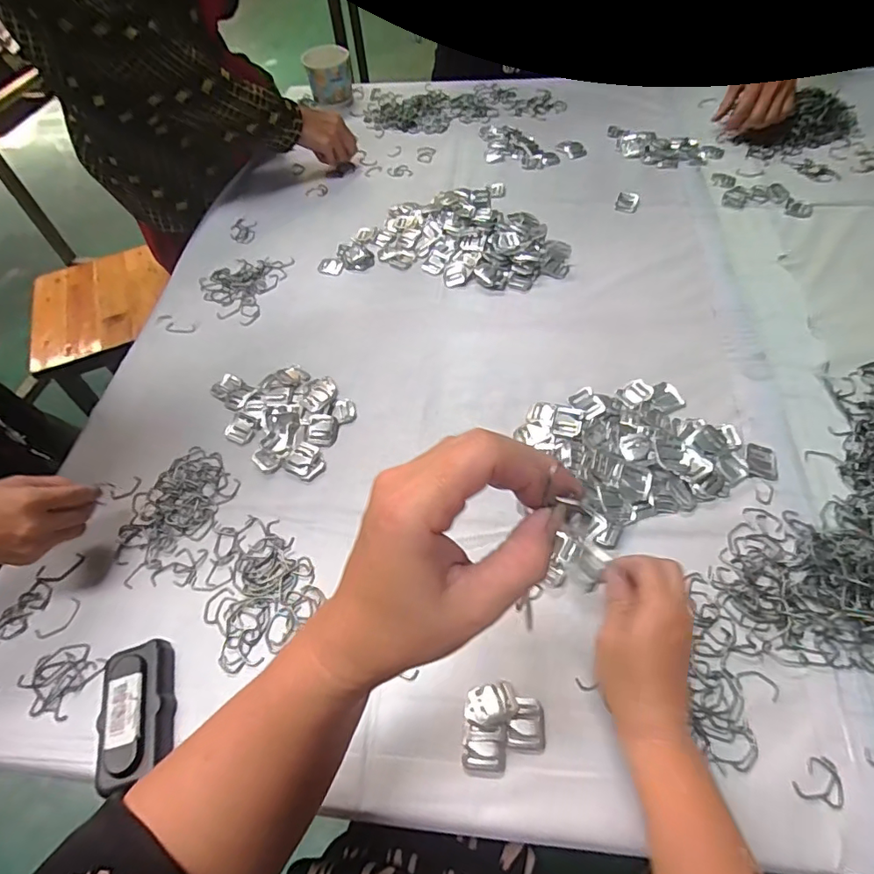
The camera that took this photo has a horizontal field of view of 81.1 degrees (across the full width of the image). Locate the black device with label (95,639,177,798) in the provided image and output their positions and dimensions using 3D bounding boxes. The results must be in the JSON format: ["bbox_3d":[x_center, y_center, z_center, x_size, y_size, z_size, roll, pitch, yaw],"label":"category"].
[{"bbox_3d":[-0.231,0.212,0.394,0.050,0.025,0.098,-18,55,-7],"label":"black device with label"}]

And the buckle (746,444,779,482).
[{"bbox_3d":[0.310,0.023,0.488,0.026,0.005,0.035,6,55,10],"label":"buckle"}]

